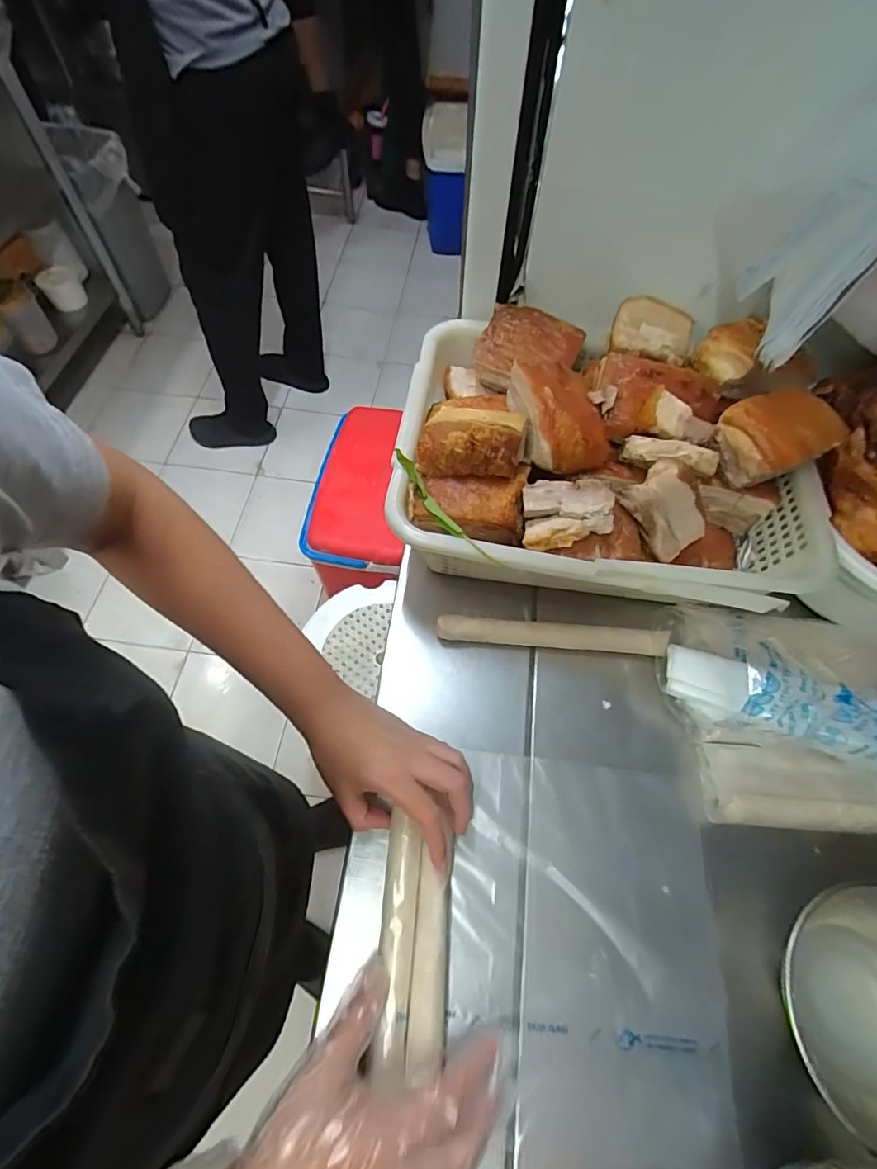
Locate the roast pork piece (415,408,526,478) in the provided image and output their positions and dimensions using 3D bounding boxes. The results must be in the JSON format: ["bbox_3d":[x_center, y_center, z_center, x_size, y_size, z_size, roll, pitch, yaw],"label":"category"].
[{"bbox_3d":[0.027,-0.128,0.449,0.090,0.046,0.055,14,62,5],"label":"roast pork piece"}]

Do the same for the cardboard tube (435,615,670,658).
[{"bbox_3d":[0.112,0.051,0.498,0.222,0.021,0.021,5,62,0],"label":"cardboard tube"}]

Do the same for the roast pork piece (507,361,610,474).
[{"bbox_3d":[0.111,-0.163,0.463,0.070,0.034,0.111,-9,63,-7],"label":"roast pork piece"}]

